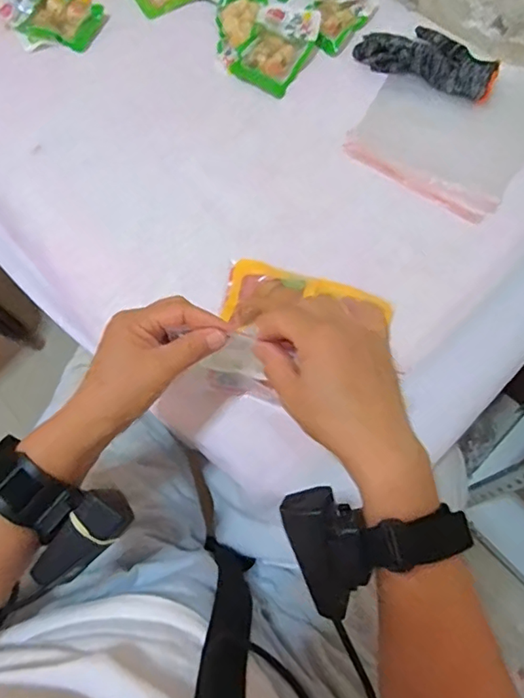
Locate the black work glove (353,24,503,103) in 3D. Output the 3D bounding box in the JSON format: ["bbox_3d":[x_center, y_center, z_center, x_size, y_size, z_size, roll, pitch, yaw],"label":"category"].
[{"bbox_3d":[0.207,-0.367,0.641,0.169,0.028,0.086,19,64,8],"label":"black work glove"}]

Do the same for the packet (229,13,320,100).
[{"bbox_3d":[0.022,-0.373,0.636,0.070,0.023,0.120,27,65,11],"label":"packet"}]

